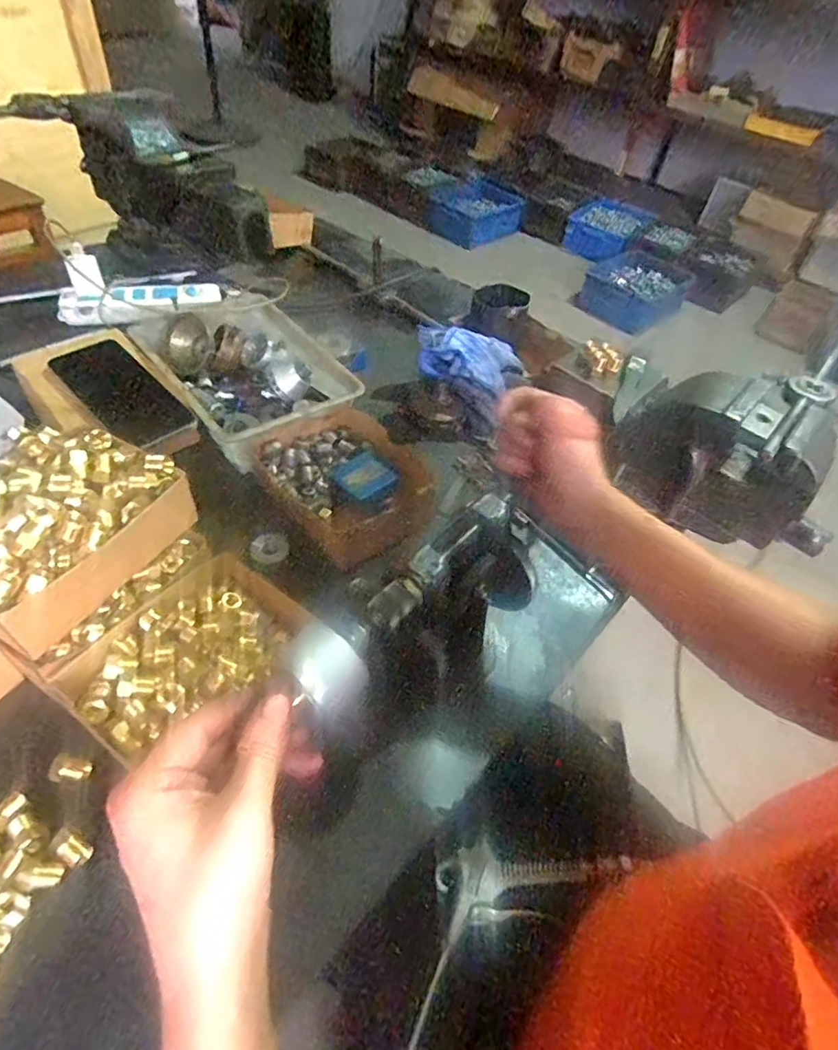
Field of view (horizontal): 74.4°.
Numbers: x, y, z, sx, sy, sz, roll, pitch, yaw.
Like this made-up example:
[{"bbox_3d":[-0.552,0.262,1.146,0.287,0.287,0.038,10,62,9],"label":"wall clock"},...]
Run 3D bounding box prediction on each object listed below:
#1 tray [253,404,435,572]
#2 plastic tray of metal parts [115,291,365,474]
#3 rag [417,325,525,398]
[{"bbox_3d":[-0.079,-0.050,0.585,0.192,0.055,0.145,38,55,24],"label":"tray"},{"bbox_3d":[-0.204,-0.172,0.656,0.178,0.071,0.243,-31,59,-30],"label":"plastic tray of metal parts"},{"bbox_3d":[0.055,-0.212,0.687,0.145,0.040,0.090,21,49,11],"label":"rag"}]

